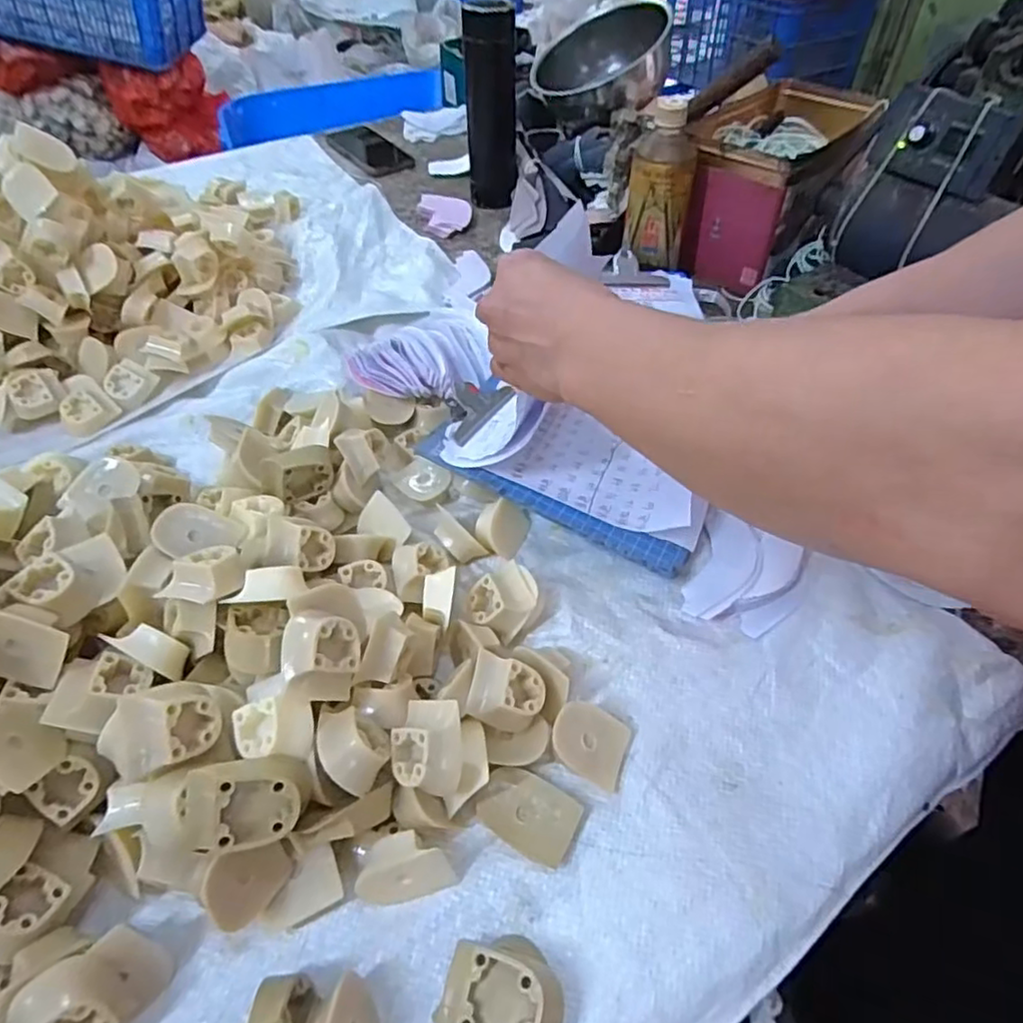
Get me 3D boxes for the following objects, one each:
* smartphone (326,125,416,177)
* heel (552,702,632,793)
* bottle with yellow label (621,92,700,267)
[{"bbox_3d":[-0.222,-0.569,1.021,0.083,0.014,0.156,-29,54,-23],"label":"smartphone"},{"bbox_3d":[0.048,0.140,0.398,0.043,0.027,0.042,16,51,14],"label":"heel"},{"bbox_3d":[0.158,-0.344,0.691,0.065,0.144,0.064,9,49,9],"label":"bottle with yellow label"}]

